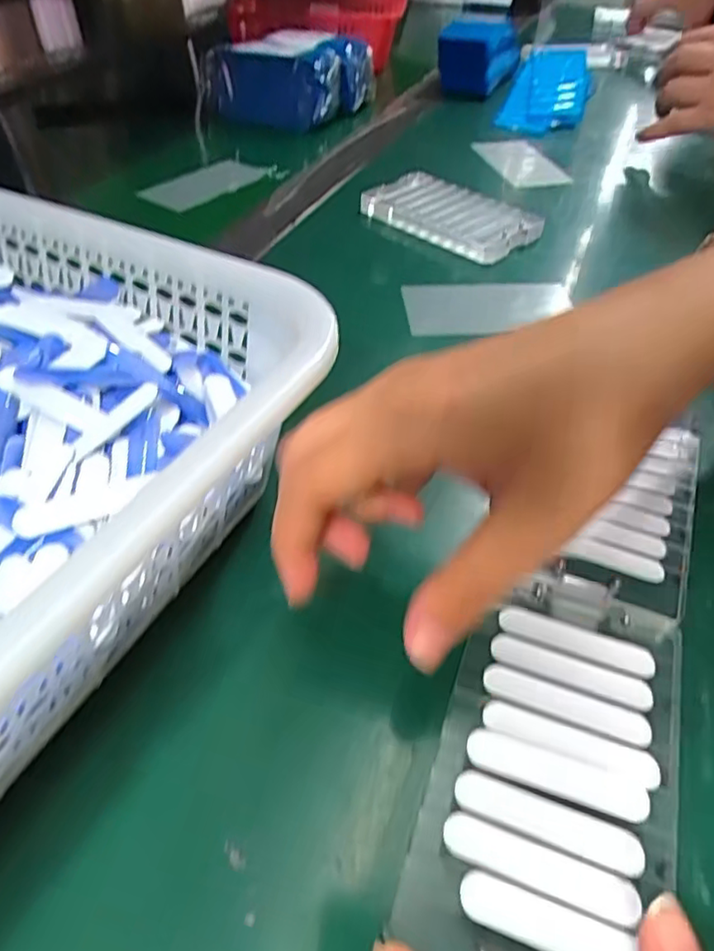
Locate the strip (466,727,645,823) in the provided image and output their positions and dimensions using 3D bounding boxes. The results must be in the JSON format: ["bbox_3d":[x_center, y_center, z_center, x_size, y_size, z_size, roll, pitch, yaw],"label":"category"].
[{"bbox_3d":[0.059,0.086,0.182,0.051,0.004,0.012,15,47,13],"label":"strip"}]

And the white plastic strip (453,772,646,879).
[{"bbox_3d":[0.053,0.095,0.174,0.051,0.004,0.012,16,47,13],"label":"white plastic strip"}]

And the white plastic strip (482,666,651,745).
[{"bbox_3d":[0.066,0.071,0.197,0.051,0.004,0.011,16,48,14],"label":"white plastic strip"}]

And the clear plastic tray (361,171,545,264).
[{"bbox_3d":[0.069,-0.194,0.467,0.122,0.021,0.062,33,54,27],"label":"clear plastic tray"}]

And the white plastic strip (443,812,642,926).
[{"bbox_3d":[0.049,0.103,0.166,0.050,0.004,0.012,16,47,14],"label":"white plastic strip"}]

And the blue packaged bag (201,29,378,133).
[{"bbox_3d":[-0.072,-0.423,0.657,0.142,0.061,0.120,19,48,17],"label":"blue packaged bag"}]

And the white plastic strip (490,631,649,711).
[{"bbox_3d":[0.070,0.063,0.205,0.051,0.004,0.011,16,48,14],"label":"white plastic strip"}]

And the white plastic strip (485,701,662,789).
[{"bbox_3d":[0.065,0.079,0.189,0.051,0.004,0.011,17,48,14],"label":"white plastic strip"}]

